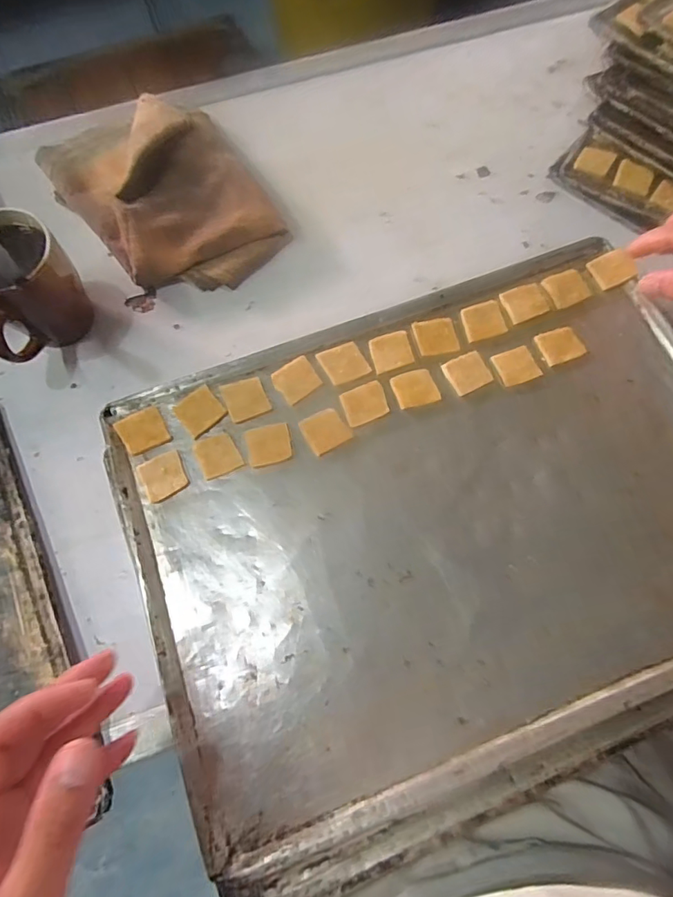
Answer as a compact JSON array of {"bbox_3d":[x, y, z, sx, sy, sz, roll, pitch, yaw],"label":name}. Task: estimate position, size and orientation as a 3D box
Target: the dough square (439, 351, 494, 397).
[{"bbox_3d":[0.107,-0.062,0.407,0.033,0.004,0.031,-26,72,-8],"label":"dough square"}]

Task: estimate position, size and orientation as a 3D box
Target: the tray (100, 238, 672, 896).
[{"bbox_3d":[0.089,0.042,0.370,0.452,0.020,0.346,-20,72,-6],"label":"tray"}]

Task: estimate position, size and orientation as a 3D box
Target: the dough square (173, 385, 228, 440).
[{"bbox_3d":[-0.108,-0.031,0.399,0.033,0.004,0.034,-38,74,-12],"label":"dough square"}]

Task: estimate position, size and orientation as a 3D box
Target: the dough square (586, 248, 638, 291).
[{"bbox_3d":[0.240,-0.157,0.437,0.034,0.008,0.031,-21,72,-6],"label":"dough square"}]

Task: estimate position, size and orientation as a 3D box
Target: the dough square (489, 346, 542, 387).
[{"bbox_3d":[0.147,-0.067,0.408,0.032,0.004,0.030,-17,71,-5],"label":"dough square"}]

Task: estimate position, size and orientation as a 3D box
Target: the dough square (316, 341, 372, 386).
[{"bbox_3d":[0.006,-0.070,0.411,0.034,0.004,0.034,-26,72,-8],"label":"dough square"}]

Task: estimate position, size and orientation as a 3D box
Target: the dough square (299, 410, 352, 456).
[{"bbox_3d":[-0.009,-0.014,0.395,0.032,0.004,0.033,-28,72,-9],"label":"dough square"}]

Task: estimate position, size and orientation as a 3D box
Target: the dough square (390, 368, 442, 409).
[{"bbox_3d":[0.063,-0.049,0.403,0.034,0.004,0.031,-18,71,-5],"label":"dough square"}]

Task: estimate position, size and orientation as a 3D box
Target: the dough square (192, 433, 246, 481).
[{"bbox_3d":[-0.091,0.004,0.386,0.030,0.004,0.033,-23,71,-7],"label":"dough square"}]

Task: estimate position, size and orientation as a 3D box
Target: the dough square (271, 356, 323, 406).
[{"bbox_3d":[-0.032,-0.056,0.406,0.034,0.004,0.033,-36,73,-11],"label":"dough square"}]

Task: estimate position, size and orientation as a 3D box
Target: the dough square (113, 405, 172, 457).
[{"bbox_3d":[-0.151,-0.014,0.392,0.034,0.004,0.034,-27,72,-8],"label":"dough square"}]

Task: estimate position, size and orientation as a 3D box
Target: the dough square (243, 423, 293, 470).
[{"bbox_3d":[-0.053,-0.003,0.392,0.034,0.004,0.032,-14,71,-4],"label":"dough square"}]

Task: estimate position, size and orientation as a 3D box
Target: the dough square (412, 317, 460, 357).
[{"bbox_3d":[0.083,-0.094,0.418,0.034,0.004,0.031,-12,70,-3],"label":"dough square"}]

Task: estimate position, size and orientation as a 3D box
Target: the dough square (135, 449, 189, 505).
[{"bbox_3d":[-0.130,0.021,0.380,0.031,0.004,0.034,-24,72,-7],"label":"dough square"}]

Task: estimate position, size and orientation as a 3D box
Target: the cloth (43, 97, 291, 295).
[{"bbox_3d":[-0.160,-0.250,0.479,0.160,0.030,0.229,-40,74,-12],"label":"cloth"}]

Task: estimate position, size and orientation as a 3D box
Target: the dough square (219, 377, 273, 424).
[{"bbox_3d":[-0.072,-0.040,0.400,0.032,0.004,0.034,-22,71,-6],"label":"dough square"}]

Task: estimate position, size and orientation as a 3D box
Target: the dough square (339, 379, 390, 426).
[{"bbox_3d":[0.023,-0.037,0.399,0.035,0.004,0.032,-19,71,-5],"label":"dough square"}]

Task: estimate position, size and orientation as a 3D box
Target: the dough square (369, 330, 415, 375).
[{"bbox_3d":[0.045,-0.081,0.414,0.034,0.004,0.032,-17,71,-5],"label":"dough square"}]

